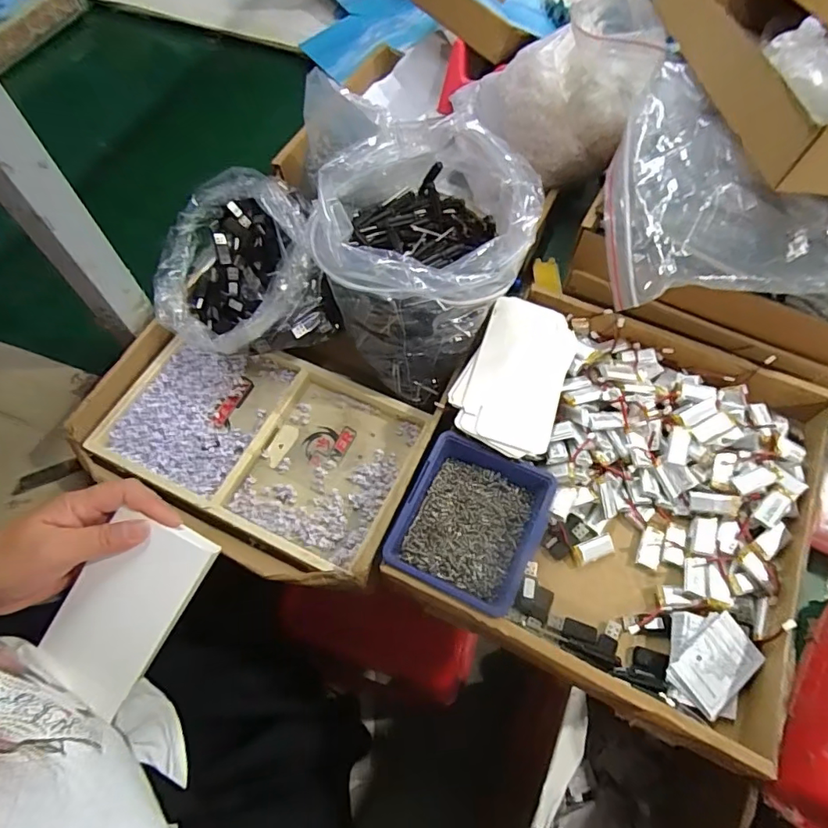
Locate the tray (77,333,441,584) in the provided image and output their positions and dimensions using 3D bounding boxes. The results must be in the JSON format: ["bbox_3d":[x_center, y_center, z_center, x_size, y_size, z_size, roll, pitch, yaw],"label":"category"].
[{"bbox_3d":[-0.163,0.027,0.560,0.340,0.038,0.203,20,65,10],"label":"tray"}]

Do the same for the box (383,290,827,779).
[{"bbox_3d":[0.200,0.071,0.517,0.355,0.078,0.376,24,66,13],"label":"box"}]

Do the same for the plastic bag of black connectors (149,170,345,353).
[{"bbox_3d":[-0.204,-0.170,0.588,0.183,0.109,0.195,-16,64,-7],"label":"plastic bag of black connectors"}]

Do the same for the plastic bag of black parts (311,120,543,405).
[{"bbox_3d":[0.006,-0.165,0.537,0.207,0.174,0.199,37,69,18],"label":"plastic bag of black parts"}]

